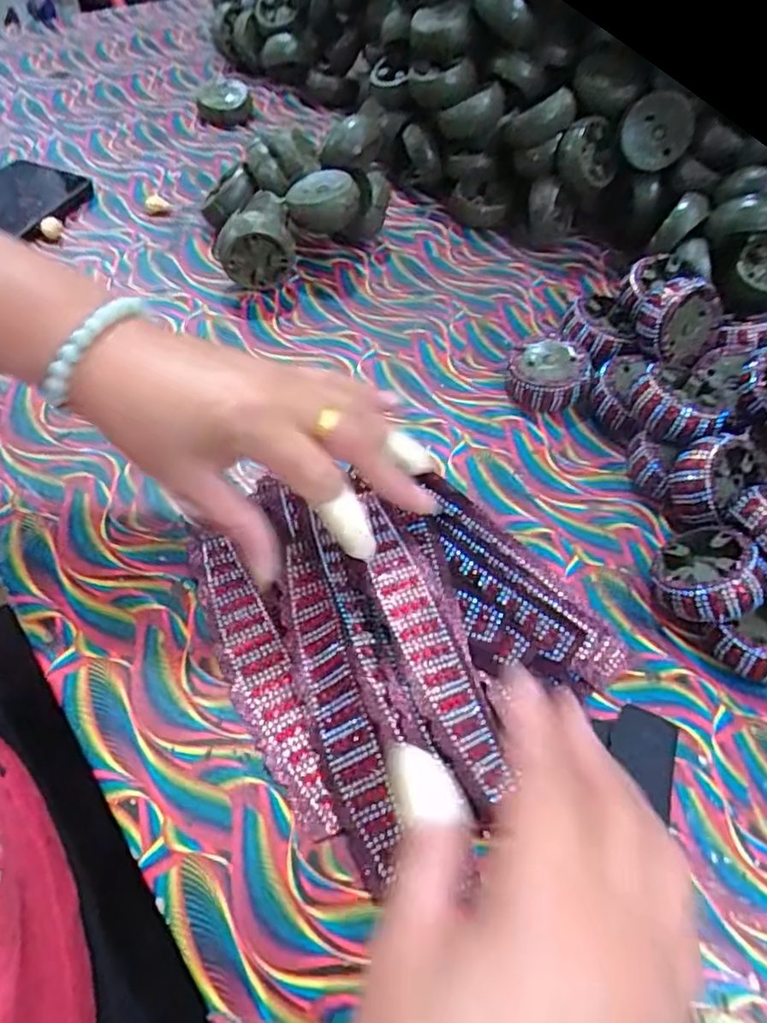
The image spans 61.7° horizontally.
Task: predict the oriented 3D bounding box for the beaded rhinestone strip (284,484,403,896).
[{"bbox_3d":[-0.026,0.072,0.294,0.028,0.005,0.175,-27,60,12],"label":"beaded rhinestone strip"}]

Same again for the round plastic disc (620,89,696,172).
[{"bbox_3d":[0.206,-0.284,0.482,0.052,0.050,0.016,6,53,-1],"label":"round plastic disc"}]

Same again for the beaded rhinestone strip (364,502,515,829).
[{"bbox_3d":[0.020,0.060,0.296,0.030,0.004,0.144,-9,62,-29],"label":"beaded rhinestone strip"}]

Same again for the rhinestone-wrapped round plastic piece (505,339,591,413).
[{"bbox_3d":[0.108,-0.090,0.426,0.050,0.023,0.051,2,54,-3],"label":"rhinestone-wrapped round plastic piece"}]

